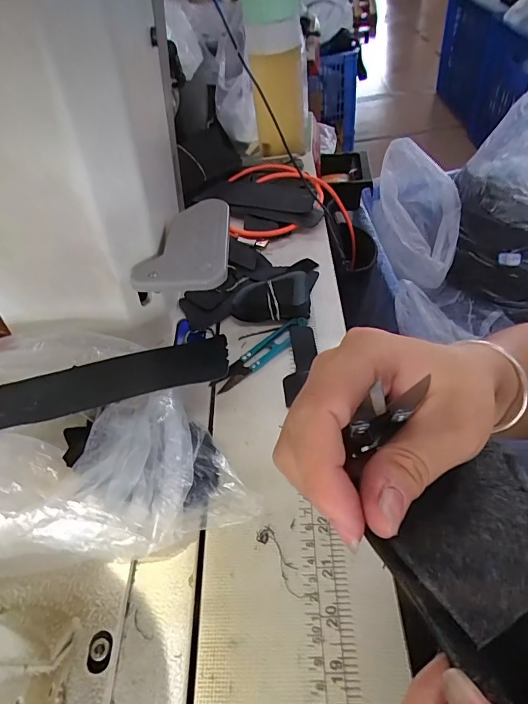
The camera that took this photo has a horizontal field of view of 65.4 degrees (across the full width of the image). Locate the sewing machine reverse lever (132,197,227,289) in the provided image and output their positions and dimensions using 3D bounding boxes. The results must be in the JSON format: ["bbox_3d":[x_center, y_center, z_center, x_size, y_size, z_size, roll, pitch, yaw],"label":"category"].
[{"bbox_3d":[-0.063,-0.087,0.328,0.068,0.012,0.101,-7,49,4],"label":"sewing machine reverse lever"}]

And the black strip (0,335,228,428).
[{"bbox_3d":[-0.111,0.020,0.301,0.170,0.005,0.047,-13,41,-9],"label":"black strip"}]

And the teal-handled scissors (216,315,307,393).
[{"bbox_3d":[-0.001,-0.001,0.360,0.097,0.015,0.020,-36,53,-20],"label":"teal-handled scissors"}]

